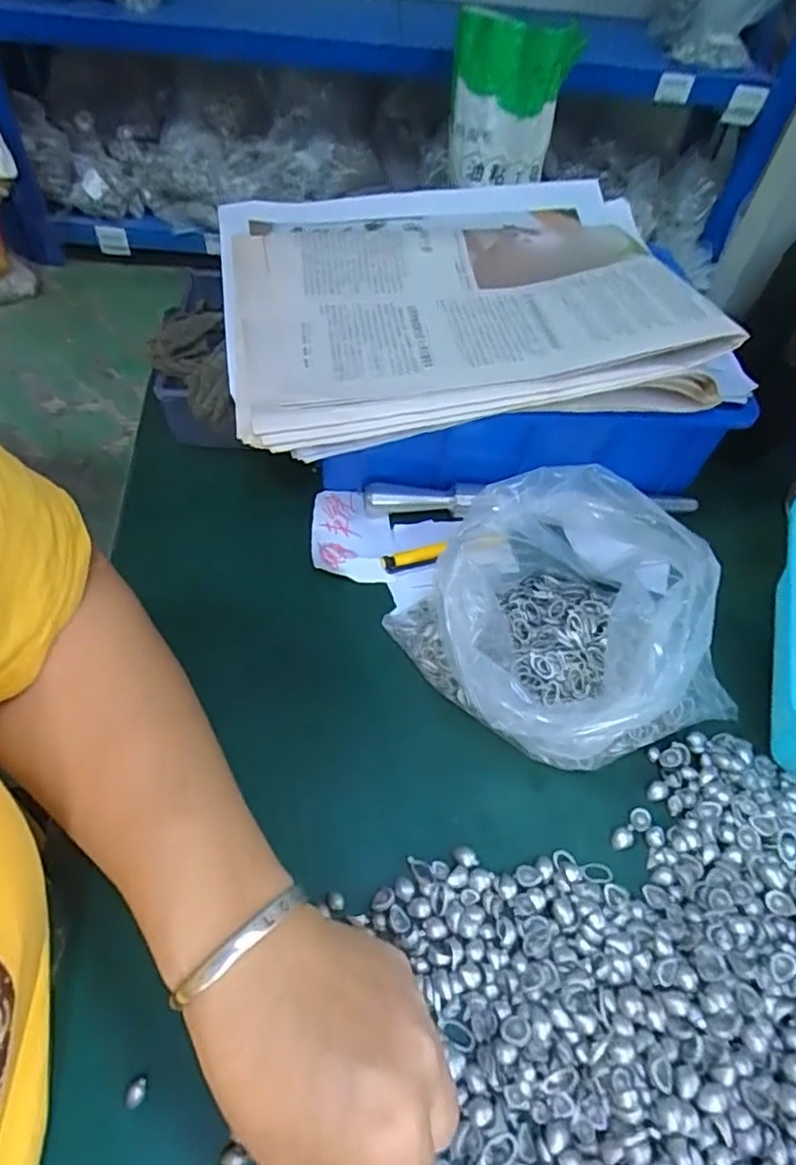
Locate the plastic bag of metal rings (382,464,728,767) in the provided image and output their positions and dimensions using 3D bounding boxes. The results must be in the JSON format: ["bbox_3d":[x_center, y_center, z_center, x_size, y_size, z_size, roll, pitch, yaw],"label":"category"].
[{"bbox_3d":[0.096,0.020,0.347,0.143,0.094,0.162,-31,63,-24],"label":"plastic bag of metal rings"}]

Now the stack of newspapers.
[{"bbox_3d":[0.039,-0.205,0.419,0.295,0.053,0.262,-7,56,-10],"label":"stack of newspapers"}]

